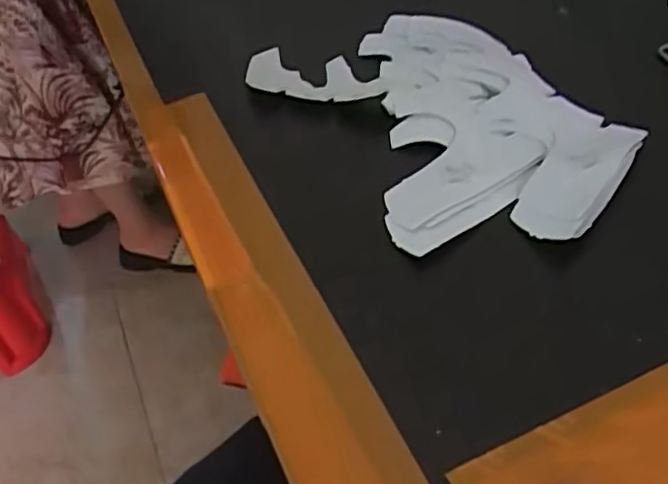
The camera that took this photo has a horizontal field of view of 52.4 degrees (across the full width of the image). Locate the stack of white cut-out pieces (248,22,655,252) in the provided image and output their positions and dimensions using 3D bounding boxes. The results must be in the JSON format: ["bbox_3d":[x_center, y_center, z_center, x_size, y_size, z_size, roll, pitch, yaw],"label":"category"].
[{"bbox_3d":[0.061,-0.080,0.405,0.152,0.018,0.254,-24,45,-19],"label":"stack of white cut-out pieces"}]

